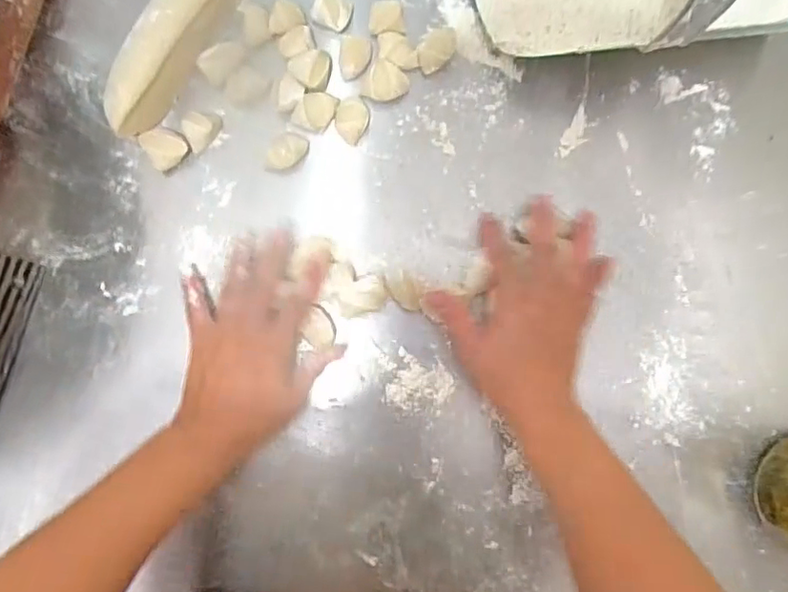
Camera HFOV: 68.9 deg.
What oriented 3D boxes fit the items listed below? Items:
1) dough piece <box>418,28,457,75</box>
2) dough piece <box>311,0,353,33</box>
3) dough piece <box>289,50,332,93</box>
[{"bbox_3d":[0.036,-0.202,0.470,0.024,0.013,0.043,42,87,2],"label":"dough piece"},{"bbox_3d":[-0.051,-0.233,0.468,0.030,0.017,0.033,0,87,-1],"label":"dough piece"},{"bbox_3d":[-0.065,-0.179,0.457,0.033,0.015,0.032,0,87,-1],"label":"dough piece"}]

